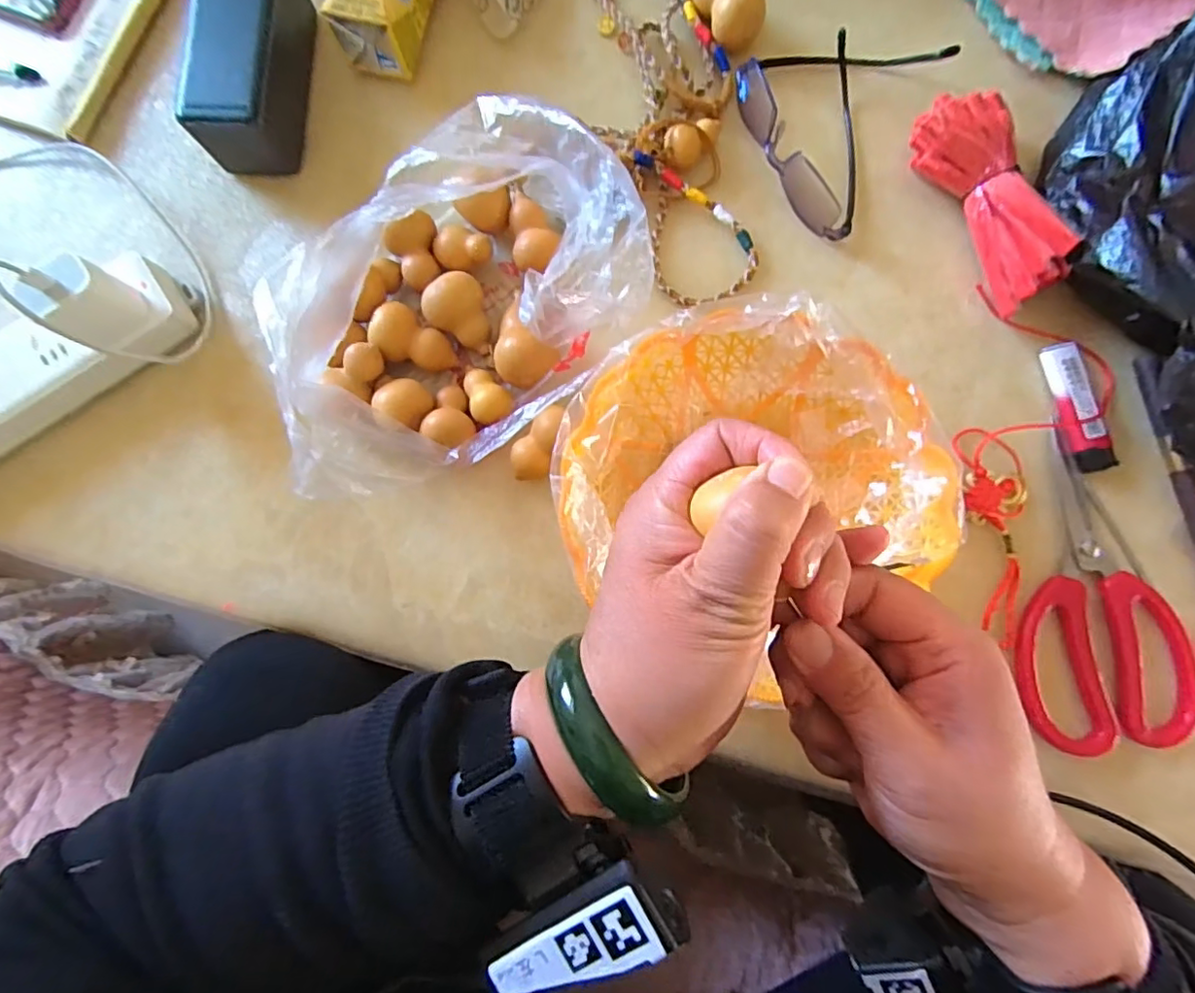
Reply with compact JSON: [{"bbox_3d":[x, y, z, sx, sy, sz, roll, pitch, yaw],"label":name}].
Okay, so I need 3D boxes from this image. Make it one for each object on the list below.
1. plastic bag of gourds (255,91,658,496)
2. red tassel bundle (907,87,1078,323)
[{"bbox_3d":[-0.086,-0.108,0.322,0.210,0.115,0.143,-38,84,-3],"label":"plastic bag of gourds"},{"bbox_3d":[0.245,-0.184,0.362,0.050,0.040,0.133,-25,83,-1],"label":"red tassel bundle"}]

